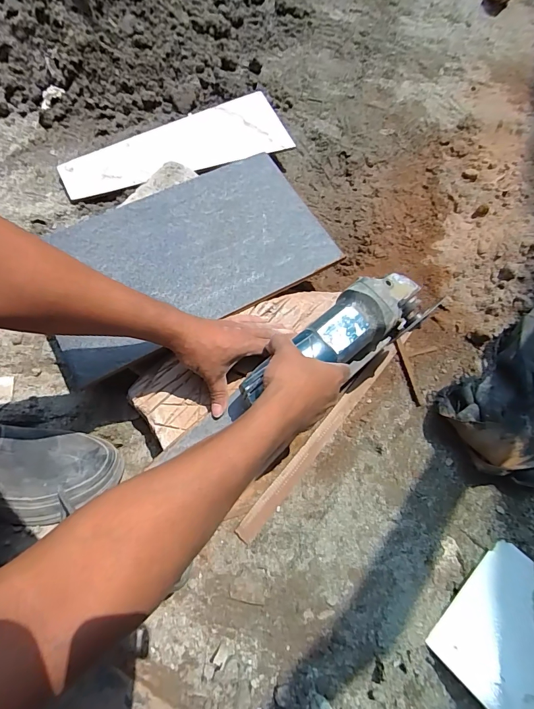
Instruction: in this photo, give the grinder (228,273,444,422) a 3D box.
[{"bbox_3d":[0.074,-0.004,0.452,0.274,0.080,0.090,-29,74,-15],"label":"grinder"}]

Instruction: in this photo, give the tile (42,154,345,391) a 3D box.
[{"bbox_3d":[-0.118,-0.145,0.527,0.394,0.012,0.231,-28,74,-12],"label":"tile"}]

